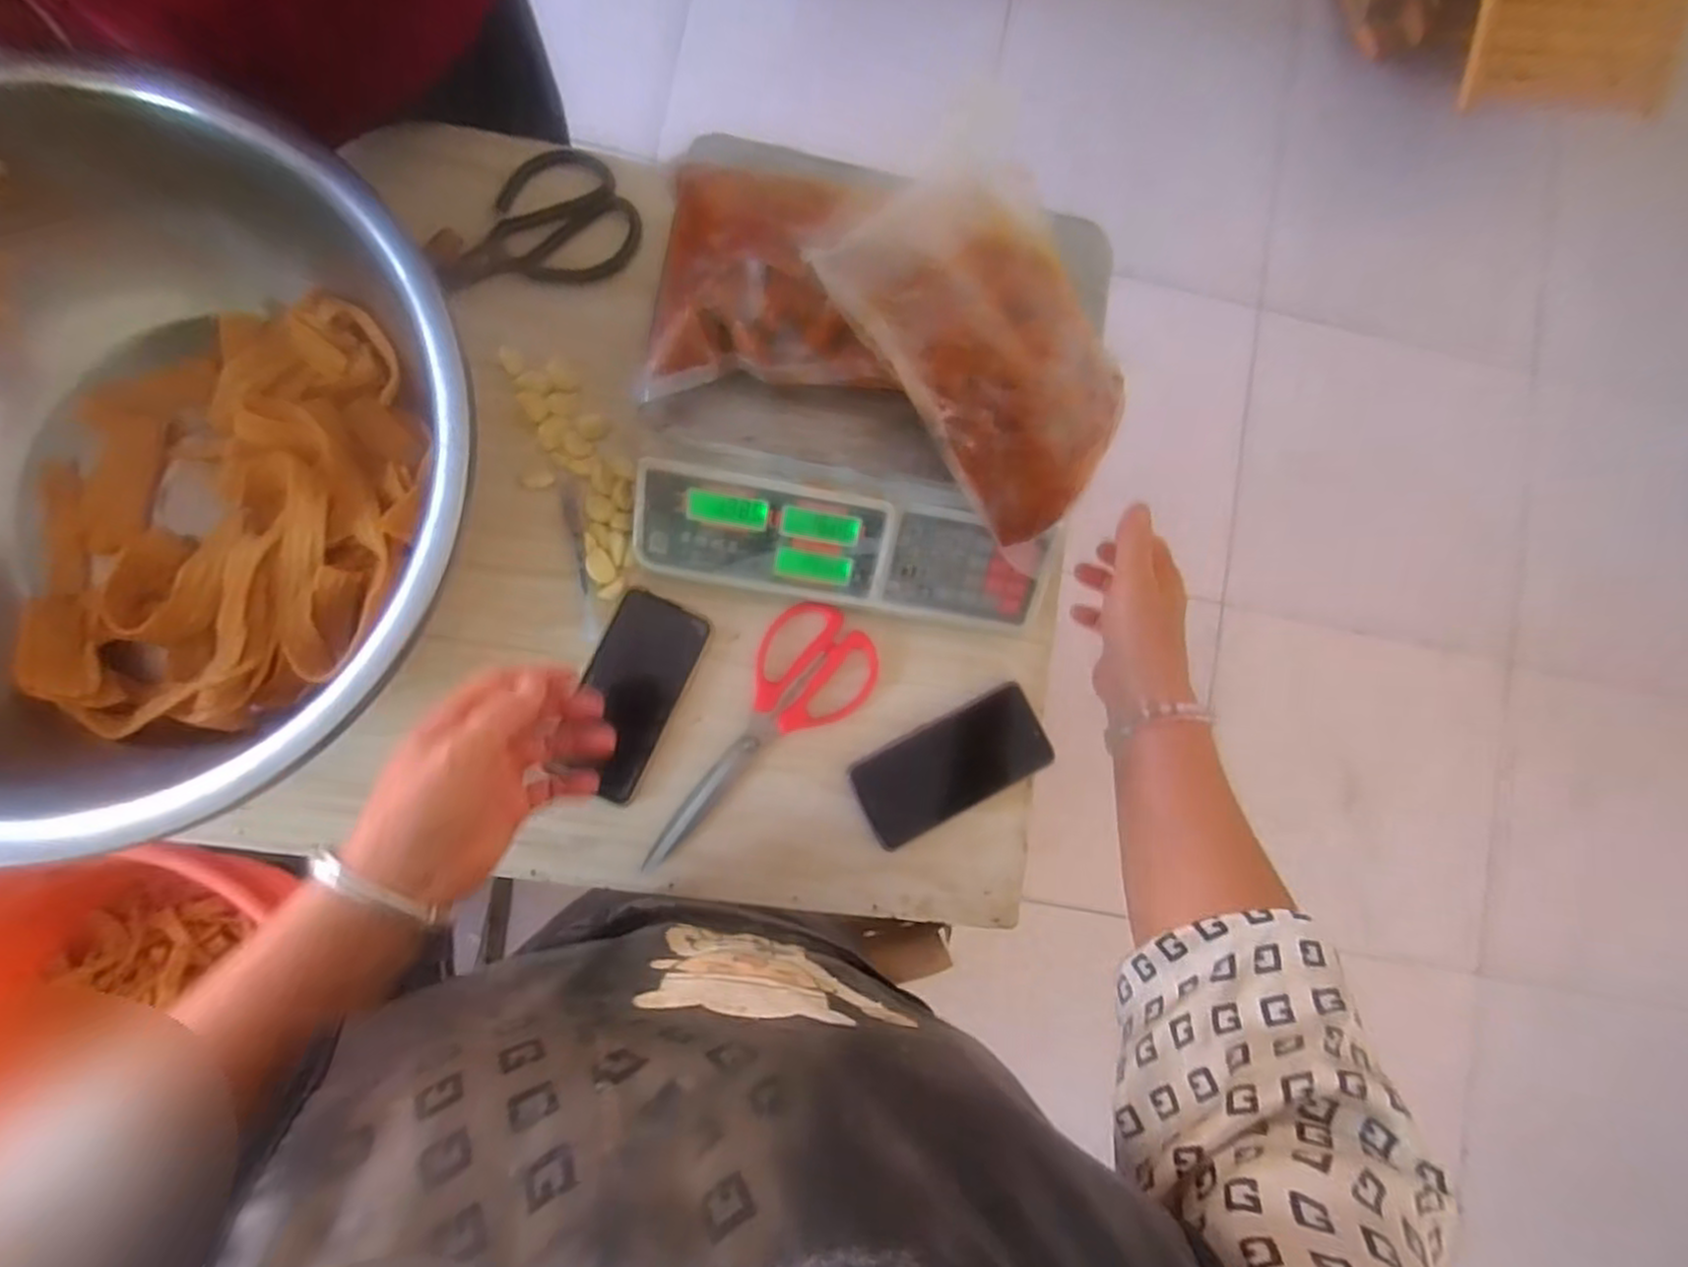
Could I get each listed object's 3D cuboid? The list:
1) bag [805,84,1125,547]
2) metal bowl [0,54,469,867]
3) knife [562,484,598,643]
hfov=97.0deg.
[{"bbox_3d":[0.096,-0.173,0.457,0.137,0.061,0.241,-47,118,-8],"label":"bag"},{"bbox_3d":[-0.460,-0.089,0.497,0.463,0.187,0.416,-21,89,-9],"label":"metal bowl"},{"bbox_3d":[-0.211,-0.058,0.603,0.014,0.011,0.125,-10,87,-8],"label":"knife"}]

